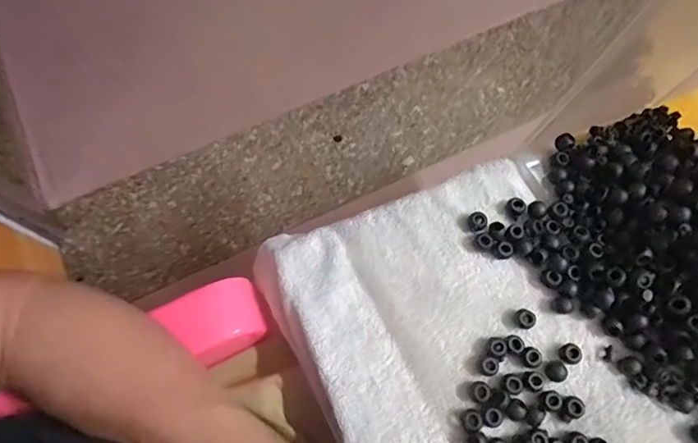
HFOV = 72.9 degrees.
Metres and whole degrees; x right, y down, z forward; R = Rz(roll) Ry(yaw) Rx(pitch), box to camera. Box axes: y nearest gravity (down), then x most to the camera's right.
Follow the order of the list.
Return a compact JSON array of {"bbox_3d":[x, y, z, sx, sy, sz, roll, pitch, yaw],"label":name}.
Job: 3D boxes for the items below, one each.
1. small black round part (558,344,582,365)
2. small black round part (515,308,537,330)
[{"bbox_3d":[0.167,0.100,0.356,0.014,0.009,0.015,1,71,-2],"label":"small black round part"},{"bbox_3d":[0.136,0.076,0.364,0.012,0.014,0.016,10,71,2],"label":"small black round part"}]

